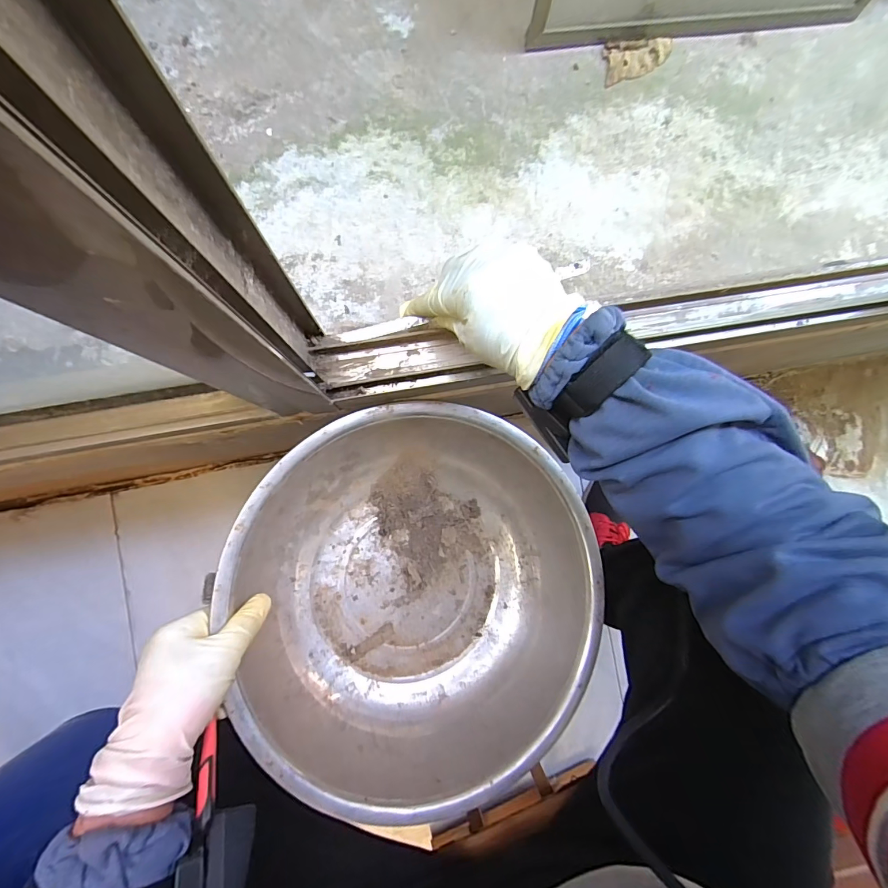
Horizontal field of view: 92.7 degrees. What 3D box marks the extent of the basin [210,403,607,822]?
[{"bbox_3d":[-0.015,0.137,0.416,0.329,0.145,0.327,0,88,-6],"label":"basin"}]

